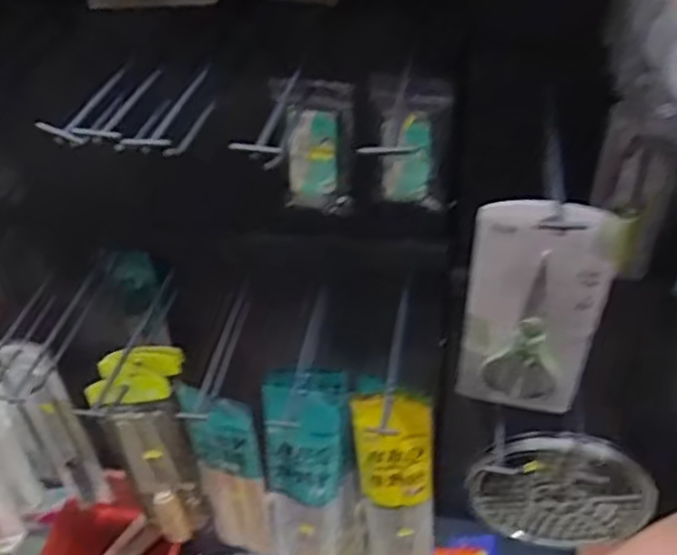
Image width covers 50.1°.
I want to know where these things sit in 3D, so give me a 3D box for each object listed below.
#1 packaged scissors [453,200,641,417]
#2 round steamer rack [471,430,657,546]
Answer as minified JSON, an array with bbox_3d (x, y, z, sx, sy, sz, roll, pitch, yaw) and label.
[{"bbox_3d":[0.193,0.038,0.717,0.130,0.286,0.028,7,44,7],"label":"packaged scissors"},{"bbox_3d":[0.275,0.271,0.910,0.211,0.203,0.030,7,42,11],"label":"round steamer rack"}]

